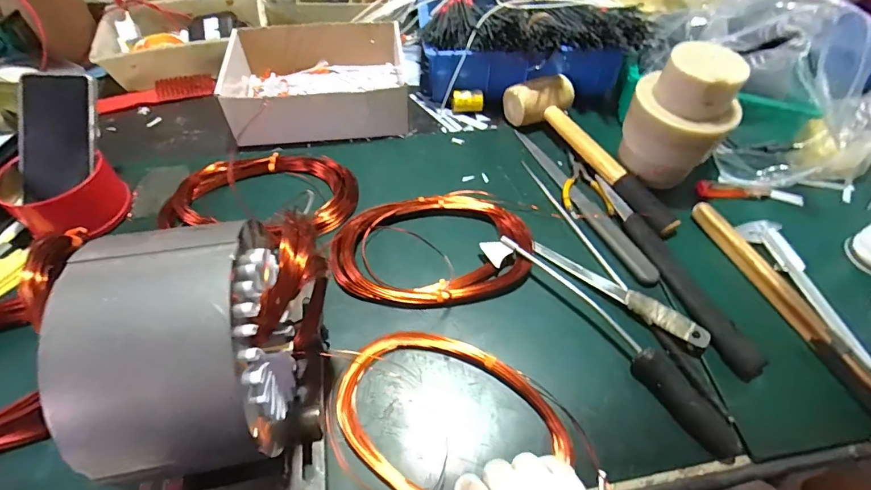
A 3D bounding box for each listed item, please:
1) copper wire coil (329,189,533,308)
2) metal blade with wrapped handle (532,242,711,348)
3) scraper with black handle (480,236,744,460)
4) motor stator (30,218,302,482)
[{"bbox_3d":[-0.004,0.003,0.472,0.211,0.036,0.119,-6,54,-6],"label":"copper wire coil"},{"bbox_3d":[0.185,0.044,0.451,0.185,0.013,0.024,33,59,21],"label":"metal blade with wrapped handle"},{"bbox_3d":[0.164,0.076,0.425,0.047,0.026,0.283,-36,64,-23],"label":"scraper with black handle"},{"bbox_3d":[-0.146,0.060,0.265,0.099,0.120,0.129,-9,54,-8],"label":"motor stator"}]

